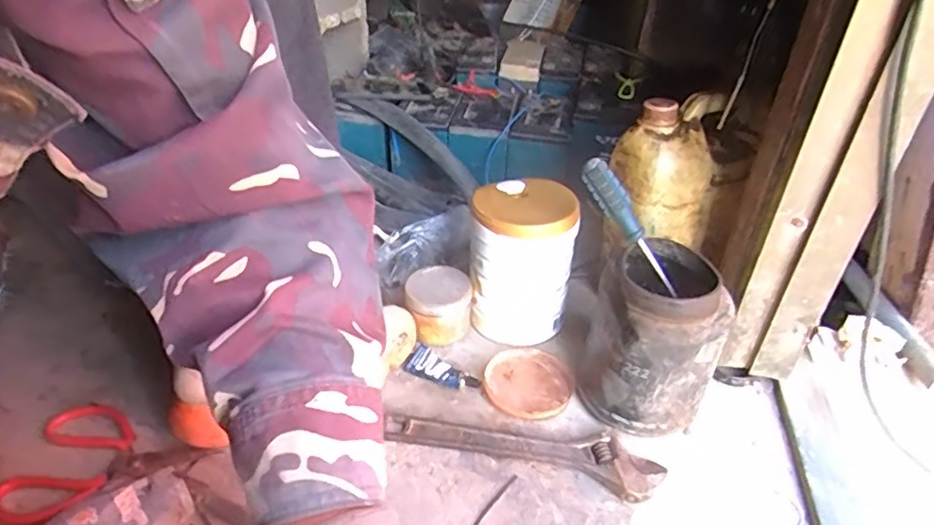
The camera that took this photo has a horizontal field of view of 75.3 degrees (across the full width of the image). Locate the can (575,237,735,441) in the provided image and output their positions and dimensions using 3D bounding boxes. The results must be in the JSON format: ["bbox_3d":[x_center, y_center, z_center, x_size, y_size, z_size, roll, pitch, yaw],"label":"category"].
[{"bbox_3d":[0.197,0.083,0.650,0.129,0.171,0.137,14,36,14],"label":"can"}]

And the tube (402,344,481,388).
[{"bbox_3d":[-0.029,0.128,0.715,0.090,0.015,0.038,20,38,22],"label":"tube"}]

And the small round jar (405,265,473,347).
[{"bbox_3d":[-0.034,0.056,0.768,0.084,0.067,0.079,2,35,-2],"label":"small round jar"}]

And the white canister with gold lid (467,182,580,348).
[{"bbox_3d":[0.066,-0.001,0.758,0.122,0.170,0.116,9,35,7],"label":"white canister with gold lid"}]

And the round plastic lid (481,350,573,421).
[{"bbox_3d":[0.070,0.138,0.705,0.101,0.008,0.099,2,35,-2],"label":"round plastic lid"}]

